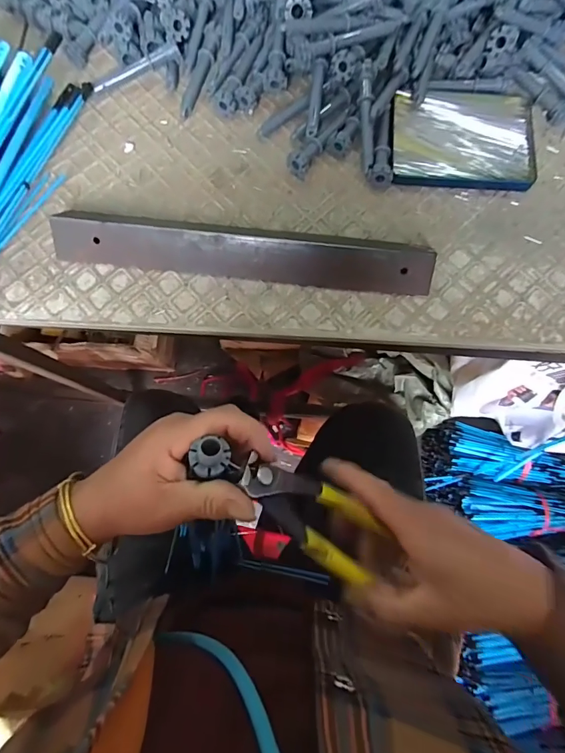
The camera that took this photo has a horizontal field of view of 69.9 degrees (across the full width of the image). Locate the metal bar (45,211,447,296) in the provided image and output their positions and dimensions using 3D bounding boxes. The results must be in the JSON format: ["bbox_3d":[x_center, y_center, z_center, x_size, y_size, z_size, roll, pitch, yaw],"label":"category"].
[{"bbox_3d":[-0.034,-0.111,0.339,0.310,0.026,0.048,6,79,1],"label":"metal bar"}]

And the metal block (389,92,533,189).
[{"bbox_3d":[0.166,-0.221,0.373,0.131,0.013,0.095,3,79,0],"label":"metal block"}]

